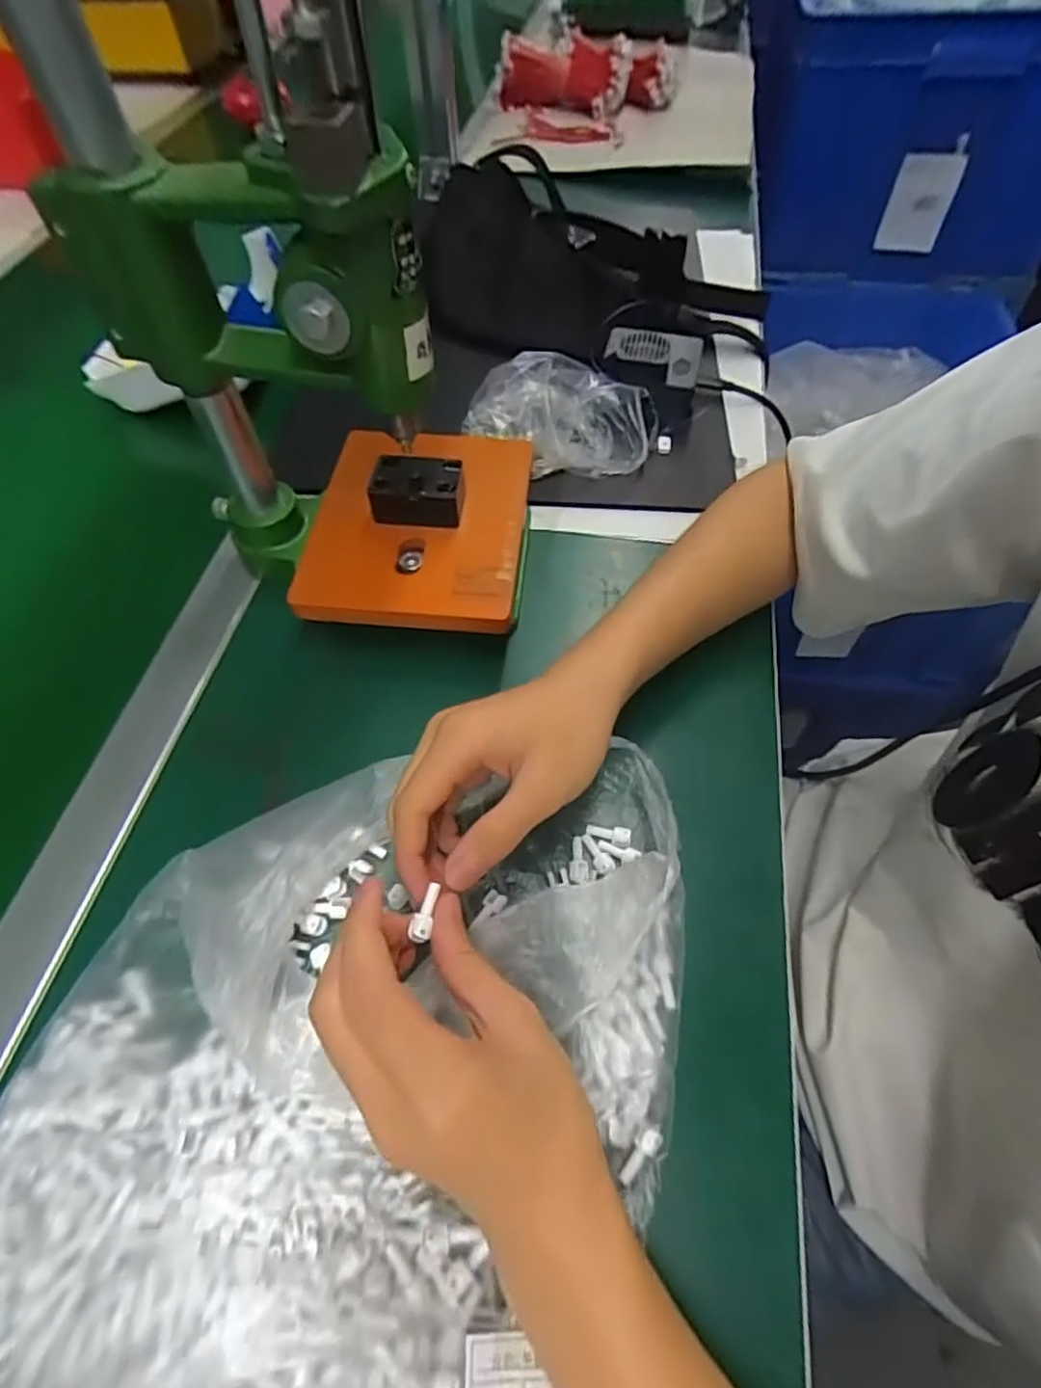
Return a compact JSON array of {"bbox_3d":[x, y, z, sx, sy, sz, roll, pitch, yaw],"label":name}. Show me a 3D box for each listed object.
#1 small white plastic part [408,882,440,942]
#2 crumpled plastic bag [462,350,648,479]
[{"bbox_3d":[-0.039,0.090,0.261,0.009,0.004,0.025,10,50,7],"label":"small white plastic part"},{"bbox_3d":[0.027,-0.218,0.485,0.140,0.062,0.080,14,59,9],"label":"crumpled plastic bag"}]

